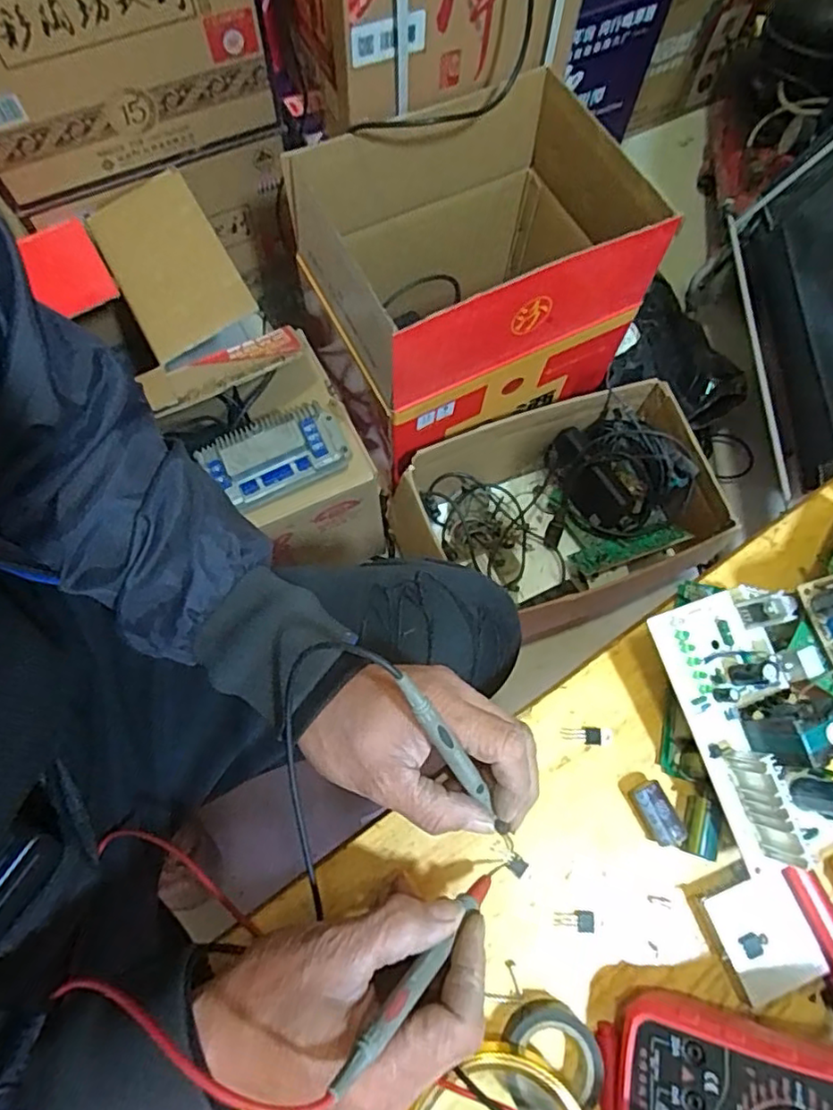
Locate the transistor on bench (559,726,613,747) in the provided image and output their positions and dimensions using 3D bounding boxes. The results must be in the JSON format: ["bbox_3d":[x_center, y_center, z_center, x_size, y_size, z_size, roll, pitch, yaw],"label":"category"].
[{"bbox_3d":[0.104,0.111,0.379,0.030,0.004,0.011,7,71,1],"label":"transistor on bench"}]

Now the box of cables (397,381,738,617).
[{"bbox_3d":[0.194,-0.059,0.908,0.422,0.168,0.249,-20,73,-8],"label":"box of cables"}]

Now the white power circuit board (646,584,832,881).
[{"bbox_3d":[0.192,0.089,0.338,0.078,0.044,0.145,-17,72,-7],"label":"white power circuit board"}]

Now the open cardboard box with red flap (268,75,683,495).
[{"bbox_3d":[0.067,-0.361,0.830,0.394,0.278,0.290,-26,74,-10],"label":"open cardboard box with red flap"}]

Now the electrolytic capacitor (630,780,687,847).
[{"bbox_3d":[0.137,0.149,0.355,0.018,0.014,0.034,-20,73,-8],"label":"electrolytic capacitor"}]

